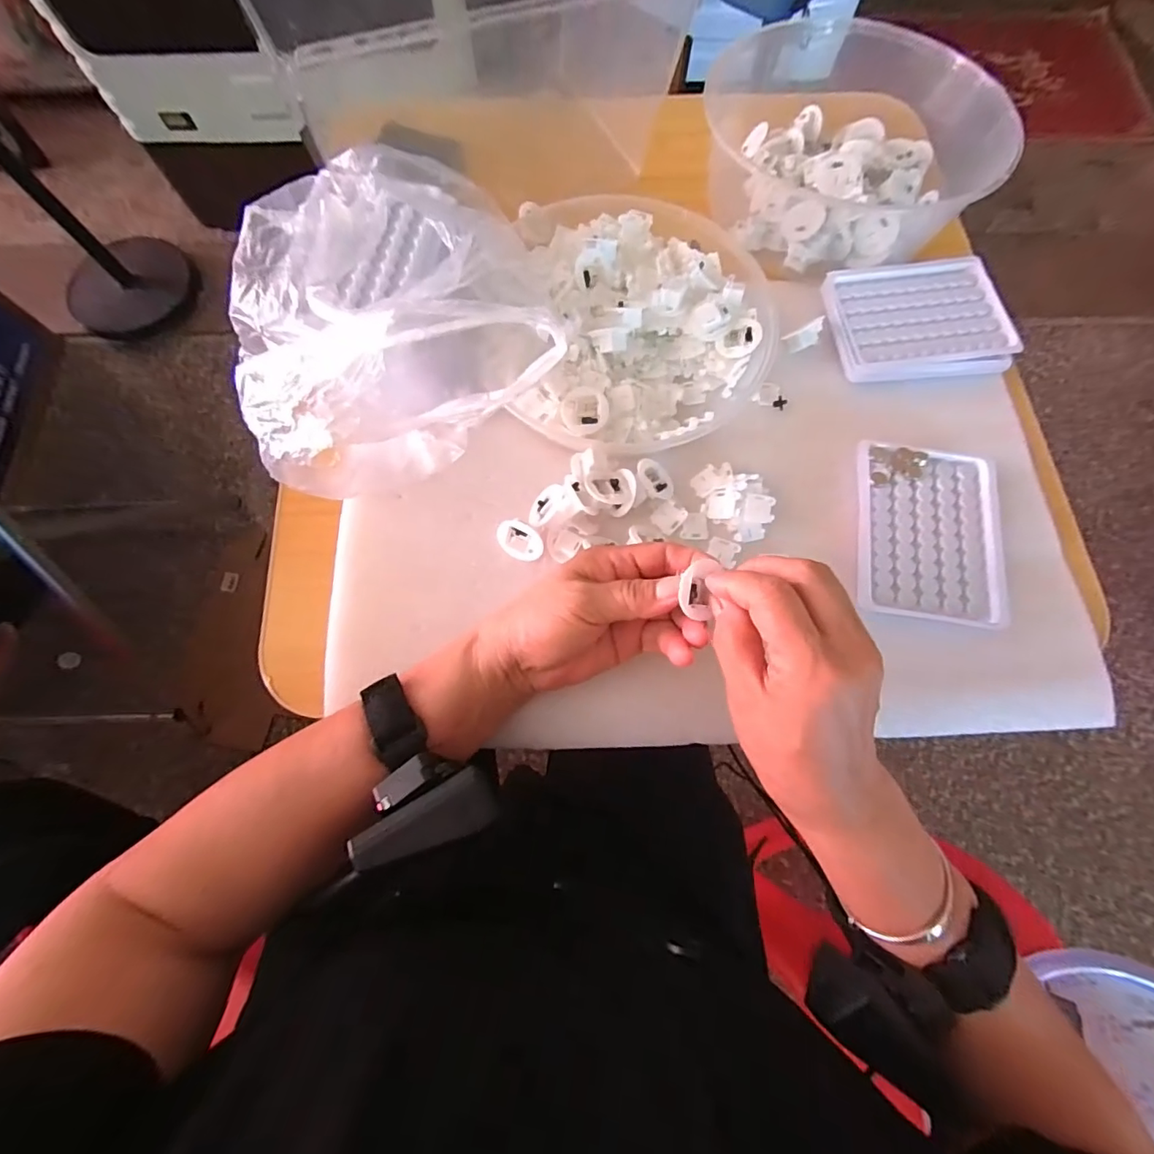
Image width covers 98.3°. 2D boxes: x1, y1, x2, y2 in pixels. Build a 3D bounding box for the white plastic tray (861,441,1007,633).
[{"bbox_3d":[0.248,-0.033,0.352,0.099,0.007,0.129,8,74,2],"label":"white plastic tray"}]

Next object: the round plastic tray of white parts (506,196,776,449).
[{"bbox_3d":[0.053,-0.198,0.384,0.184,0.040,0.222,2,74,1],"label":"round plastic tray of white parts"}]

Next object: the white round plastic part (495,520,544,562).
[{"bbox_3d":[-0.039,-0.025,0.341,0.026,0.012,0.033,-34,109,17],"label":"white round plastic part"}]

